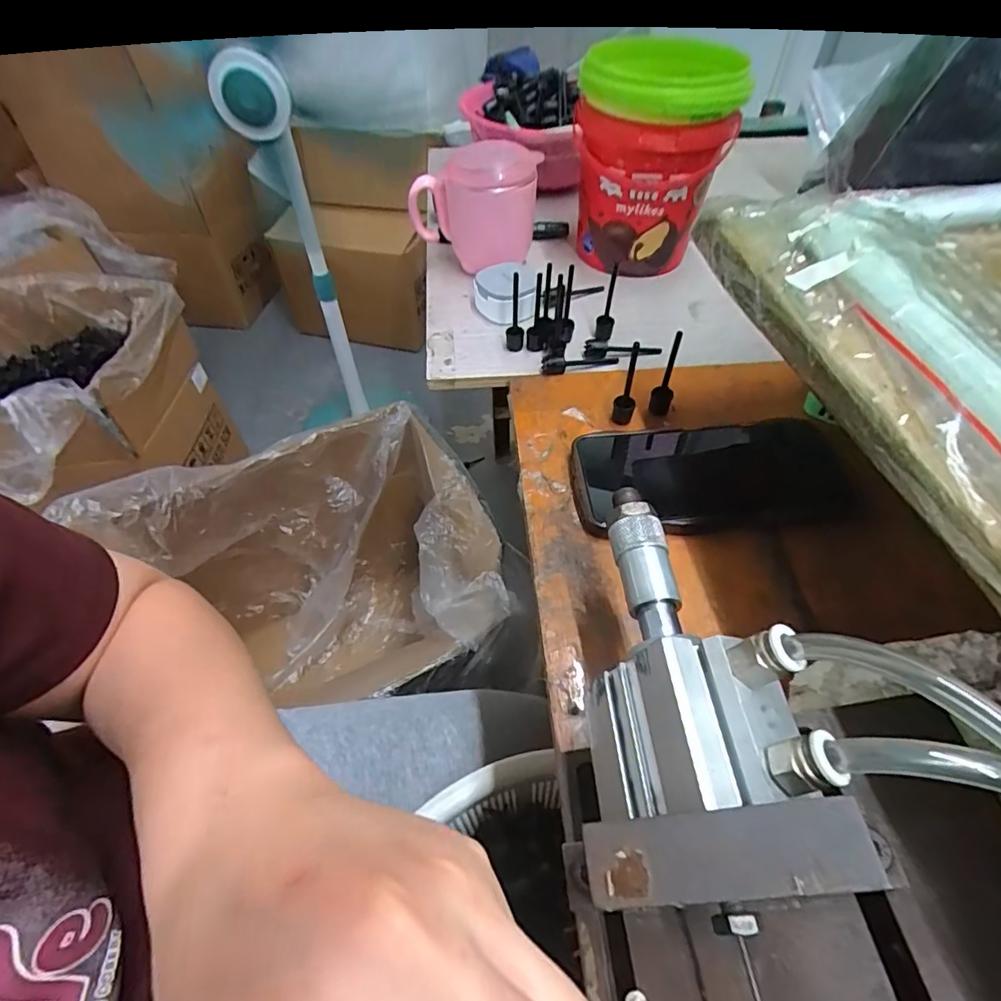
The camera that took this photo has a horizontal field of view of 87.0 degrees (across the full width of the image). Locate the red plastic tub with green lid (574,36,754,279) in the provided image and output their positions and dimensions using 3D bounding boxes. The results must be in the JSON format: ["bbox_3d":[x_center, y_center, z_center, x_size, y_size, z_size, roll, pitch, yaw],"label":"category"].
[{"bbox_3d":[0.128,-0.297,0.462,0.128,0.159,0.119,11,53,9],"label":"red plastic tub with green lid"}]

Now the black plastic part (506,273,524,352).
[{"bbox_3d":[0.012,-0.144,0.407,0.013,0.064,0.014,-1,52,-1],"label":"black plastic part"}]

